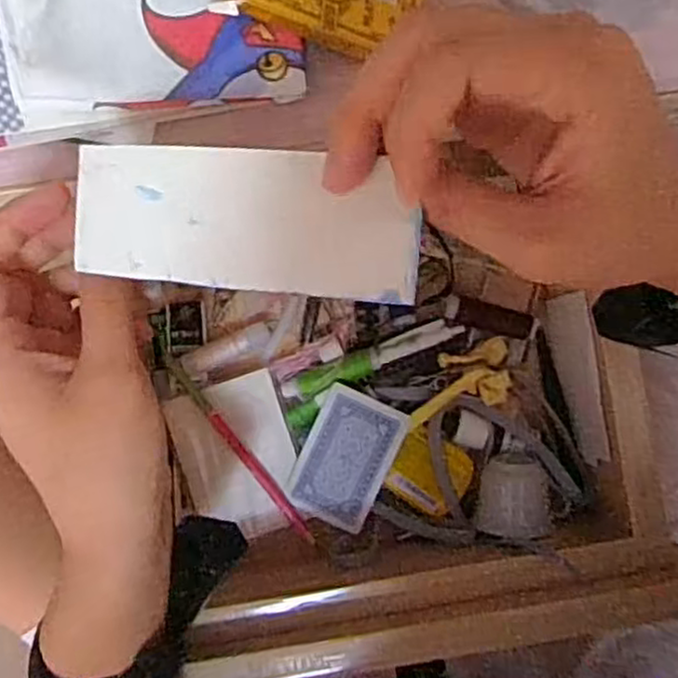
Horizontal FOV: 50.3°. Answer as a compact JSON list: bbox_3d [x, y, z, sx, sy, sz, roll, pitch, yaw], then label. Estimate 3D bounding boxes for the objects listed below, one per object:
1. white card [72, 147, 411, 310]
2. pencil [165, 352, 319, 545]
[{"bbox_3d":[-0.037,-0.042,0.252,0.131,0.006,0.047,7,102,17],"label":"white card"},{"bbox_3d":[-0.065,0.071,0.471,0.008,0.013,0.153,-38,89,-3],"label":"pencil"}]

